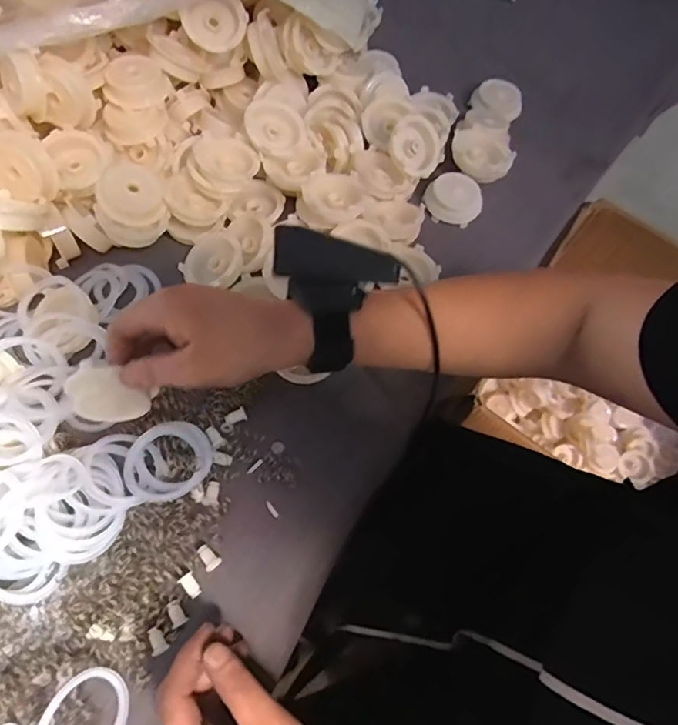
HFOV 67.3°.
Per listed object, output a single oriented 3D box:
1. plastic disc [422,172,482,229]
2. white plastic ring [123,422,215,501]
[{"bbox_3d":[0.107,-0.152,0.472,0.052,0.009,0.046,8,100,-5],"label":"plastic disc"},{"bbox_3d":[-0.118,0.068,0.352,0.054,0.013,0.057,1,66,-2],"label":"white plastic ring"}]

